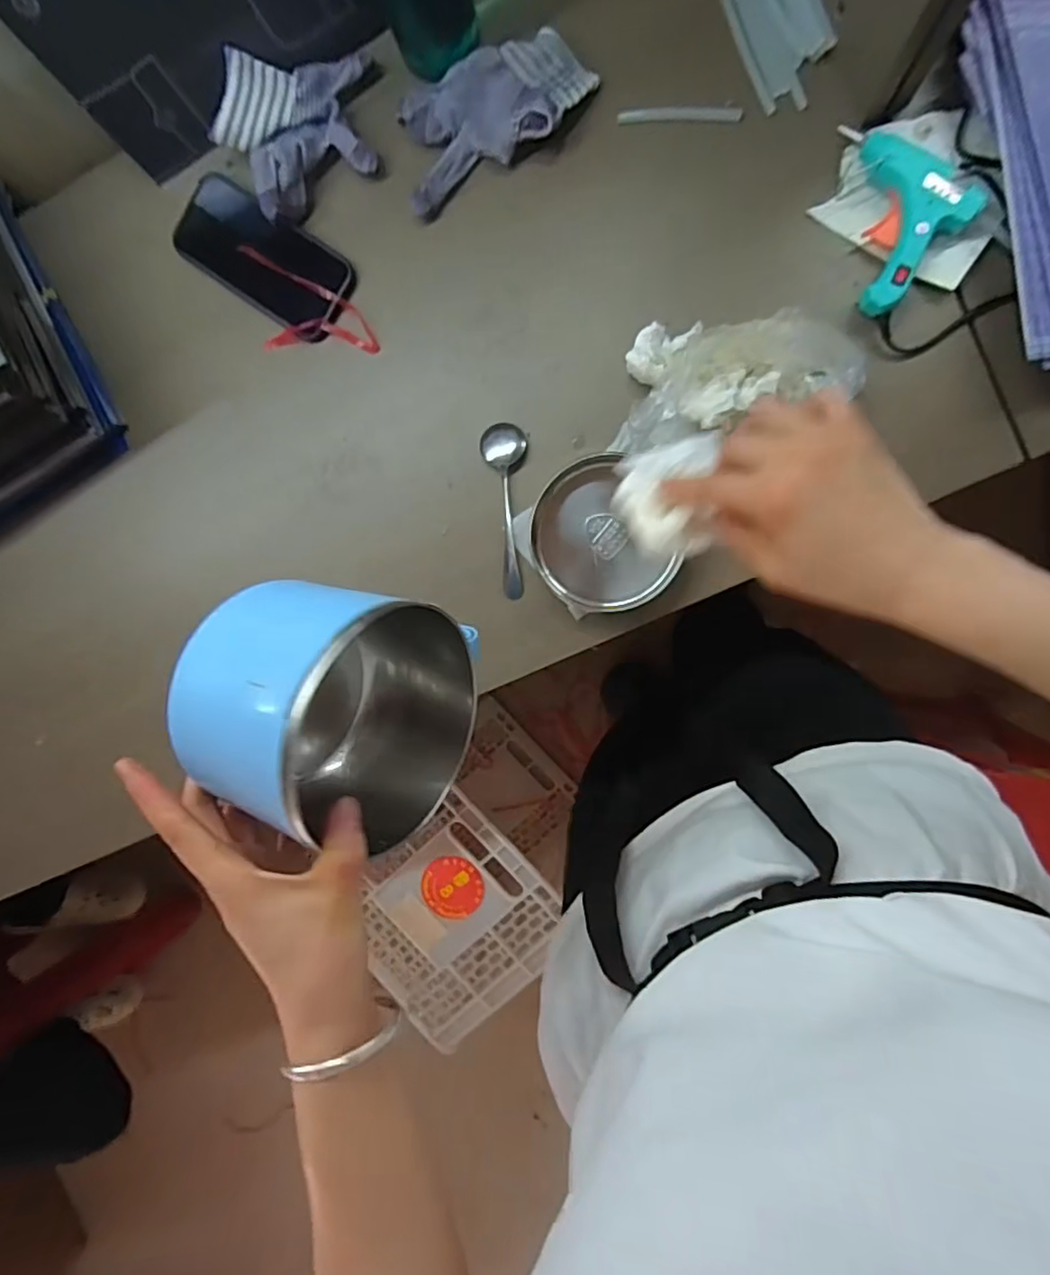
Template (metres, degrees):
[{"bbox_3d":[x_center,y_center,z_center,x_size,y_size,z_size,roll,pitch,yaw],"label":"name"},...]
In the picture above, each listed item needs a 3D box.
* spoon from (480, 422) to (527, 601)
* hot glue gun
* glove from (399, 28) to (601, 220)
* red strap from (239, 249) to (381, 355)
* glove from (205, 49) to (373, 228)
[{"bbox_3d":[-0.021,-0.114,0.556,0.040,0.012,0.156,2,94,8],"label":"spoon"},{"bbox_3d":[0.303,-0.330,0.481,0.083,0.029,0.141,-4,94,9],"label":"hot glue gun"},{"bbox_3d":[-0.028,-0.438,0.516,0.169,0.040,0.086,-22,91,9],"label":"glove"},{"bbox_3d":[-0.203,-0.288,0.562,0.142,0.020,0.068,31,98,5],"label":"red strap"},{"bbox_3d":[-0.187,-0.441,0.528,0.143,0.052,0.113,-34,89,9],"label":"glove"}]

